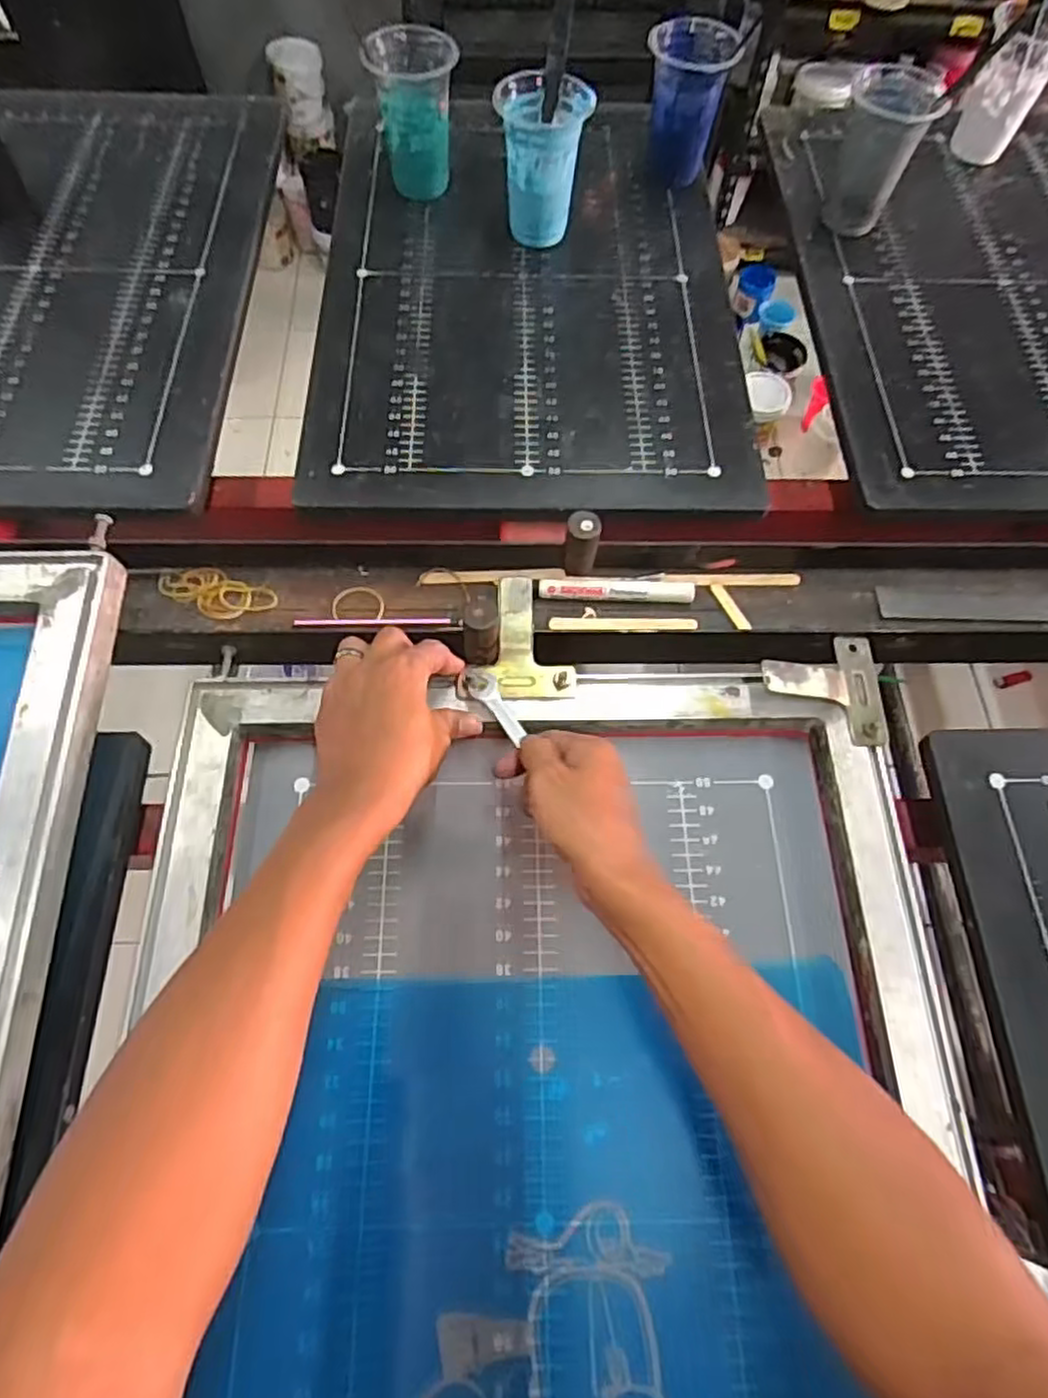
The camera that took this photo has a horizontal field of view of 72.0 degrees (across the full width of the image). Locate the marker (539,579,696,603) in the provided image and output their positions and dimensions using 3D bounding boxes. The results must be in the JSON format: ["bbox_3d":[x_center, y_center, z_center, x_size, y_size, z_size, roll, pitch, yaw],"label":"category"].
[{"bbox_3d":[0.070,-0.083,0.549,0.116,0.010,0.018,2,64,-1],"label":"marker"}]

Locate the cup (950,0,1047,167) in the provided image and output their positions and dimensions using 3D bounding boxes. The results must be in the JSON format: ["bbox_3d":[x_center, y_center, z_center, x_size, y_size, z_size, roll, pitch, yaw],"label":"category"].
[{"bbox_3d":[0.534,-0.673,0.796,0.085,0.127,0.066,21,65,8],"label":"cup"}]

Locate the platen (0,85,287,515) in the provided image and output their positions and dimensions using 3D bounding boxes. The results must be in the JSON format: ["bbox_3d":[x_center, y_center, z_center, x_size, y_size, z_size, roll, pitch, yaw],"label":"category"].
[{"bbox_3d":[-0.464,-0.420,0.709,0.387,0.025,0.588,0,64,-2],"label":"platen"}]

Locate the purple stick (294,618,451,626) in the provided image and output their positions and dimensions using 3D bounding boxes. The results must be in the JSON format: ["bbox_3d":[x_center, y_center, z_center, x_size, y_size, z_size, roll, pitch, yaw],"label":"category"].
[{"bbox_3d":[-0.113,-0.058,0.540,0.114,0.004,0.008,-1,64,-3],"label":"purple stick"}]

